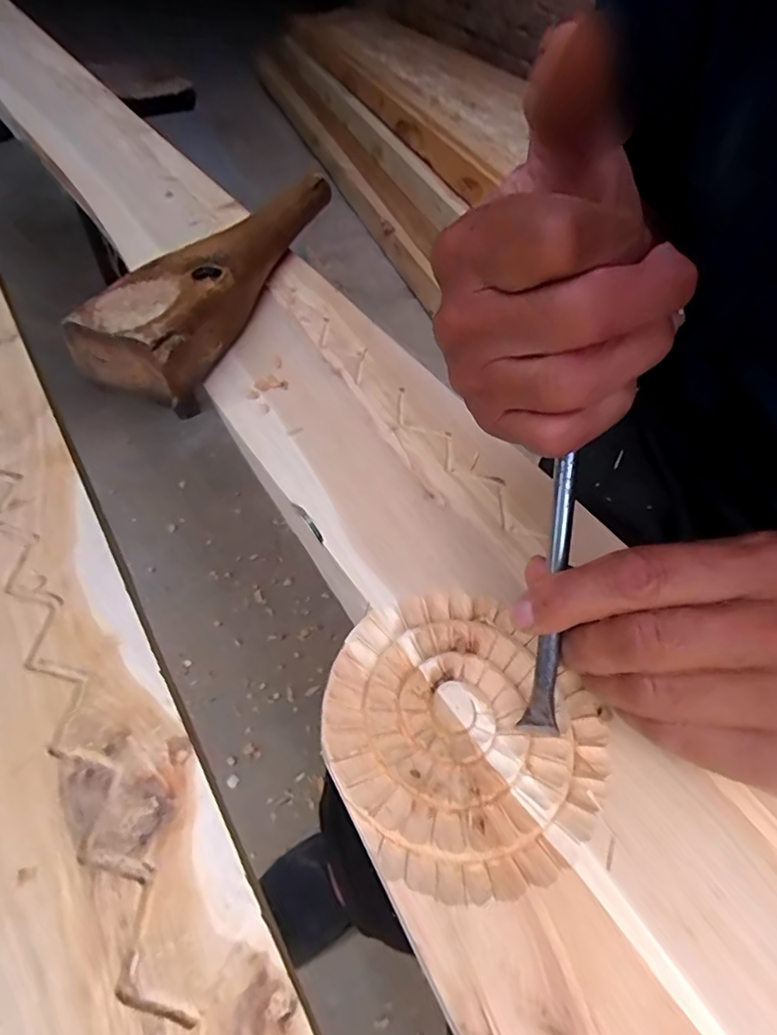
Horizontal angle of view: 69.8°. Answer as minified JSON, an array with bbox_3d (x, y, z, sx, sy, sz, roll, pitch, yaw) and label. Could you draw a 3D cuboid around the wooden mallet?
[{"bbox_3d":[-0.109,-0.184,0.394,0.060,0.049,0.277,15,53,8],"label":"wooden mallet"}]

